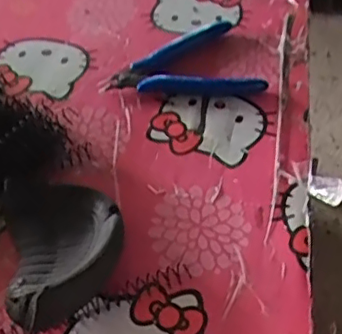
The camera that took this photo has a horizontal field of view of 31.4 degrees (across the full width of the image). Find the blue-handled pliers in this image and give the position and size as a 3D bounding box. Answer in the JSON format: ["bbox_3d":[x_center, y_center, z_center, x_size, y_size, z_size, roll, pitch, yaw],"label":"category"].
[{"bbox_3d":[0.006,-0.077,0.472,0.117,0.023,0.083,-18,49,-13],"label":"blue-handled pliers"}]

